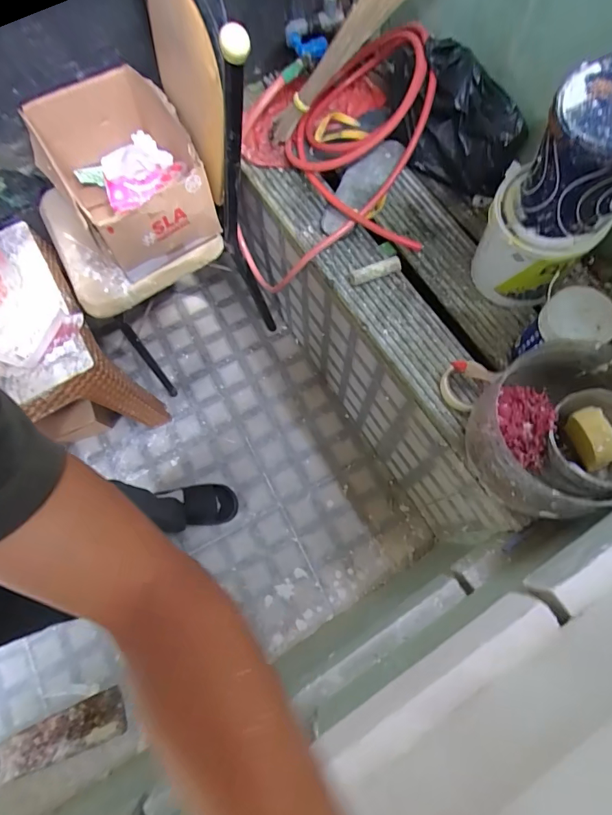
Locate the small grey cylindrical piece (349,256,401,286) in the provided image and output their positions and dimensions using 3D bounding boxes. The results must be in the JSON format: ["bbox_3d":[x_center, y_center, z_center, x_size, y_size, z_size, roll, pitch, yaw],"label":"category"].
[{"bbox_3d":[0.144,-0.282,0.899,0.113,0.030,0.031,-16,74,-4],"label":"small grey cylindrical piece"}]

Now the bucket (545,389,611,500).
[{"bbox_3d":[0.428,0.054,0.655,0.154,0.120,0.143,-29,75,-8],"label":"bucket"}]

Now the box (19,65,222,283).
[{"bbox_3d":[-0.374,-0.494,0.916,0.283,0.182,0.365,-35,76,-9],"label":"box"}]

